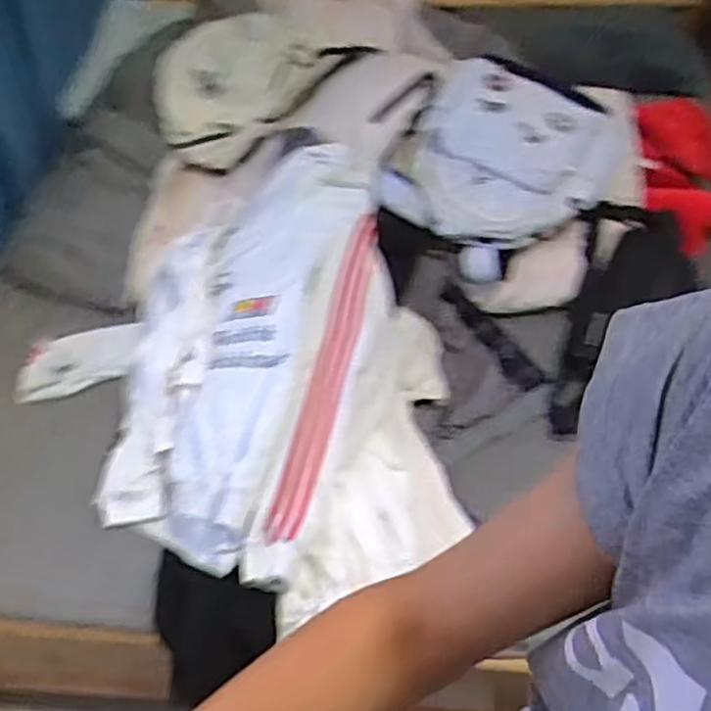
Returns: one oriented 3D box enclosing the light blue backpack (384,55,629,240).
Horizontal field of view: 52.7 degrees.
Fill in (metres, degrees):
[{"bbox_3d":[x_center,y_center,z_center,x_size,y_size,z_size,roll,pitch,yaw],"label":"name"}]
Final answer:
[{"bbox_3d":[0.297,-0.368,1.364,0.387,0.170,0.364,19,53,20],"label":"light blue backpack"}]

